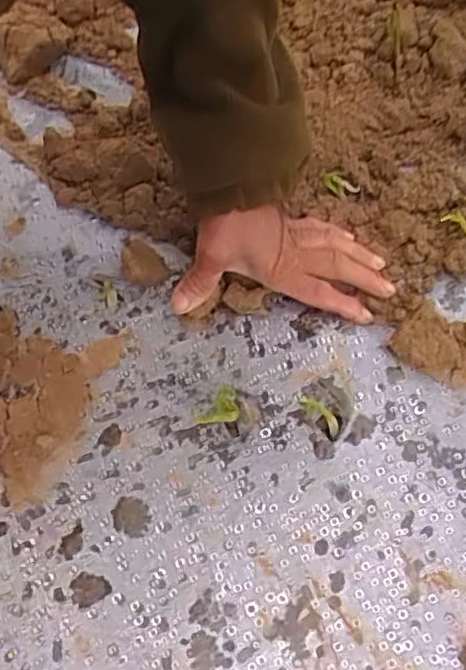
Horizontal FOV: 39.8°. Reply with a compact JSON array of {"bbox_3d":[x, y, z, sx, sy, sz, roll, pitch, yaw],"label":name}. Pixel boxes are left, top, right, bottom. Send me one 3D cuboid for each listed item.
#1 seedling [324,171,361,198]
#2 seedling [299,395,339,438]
[{"bbox_3d":[0.091,-0.129,0.544,0.018,0.004,0.033,-32,61,-16],"label":"seedling"},{"bbox_3d":[0.058,0.052,0.425,0.011,0.005,0.035,-35,62,-17],"label":"seedling"}]

